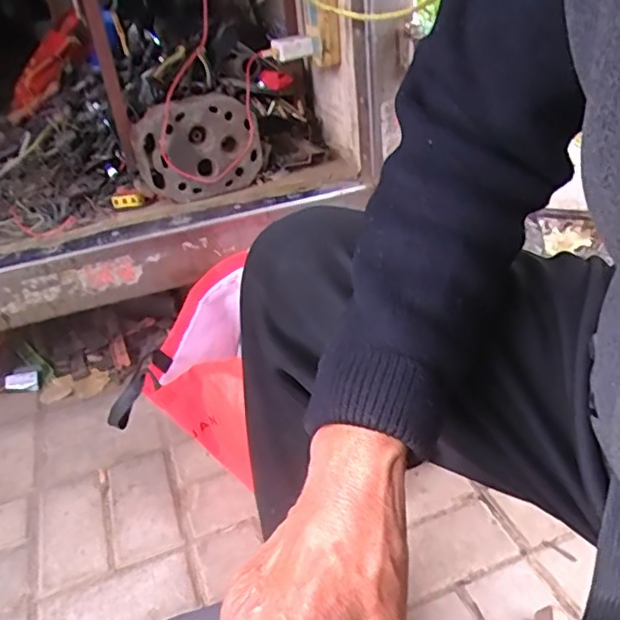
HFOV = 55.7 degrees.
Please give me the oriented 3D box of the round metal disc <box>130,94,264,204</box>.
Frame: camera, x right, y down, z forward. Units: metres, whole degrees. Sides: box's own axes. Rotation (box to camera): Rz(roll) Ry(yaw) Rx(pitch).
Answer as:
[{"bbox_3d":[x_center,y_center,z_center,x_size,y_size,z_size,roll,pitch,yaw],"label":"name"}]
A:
[{"bbox_3d":[-0.197,-0.281,1.024,0.201,0.168,0.089,-31,27,-28],"label":"round metal disc"}]

